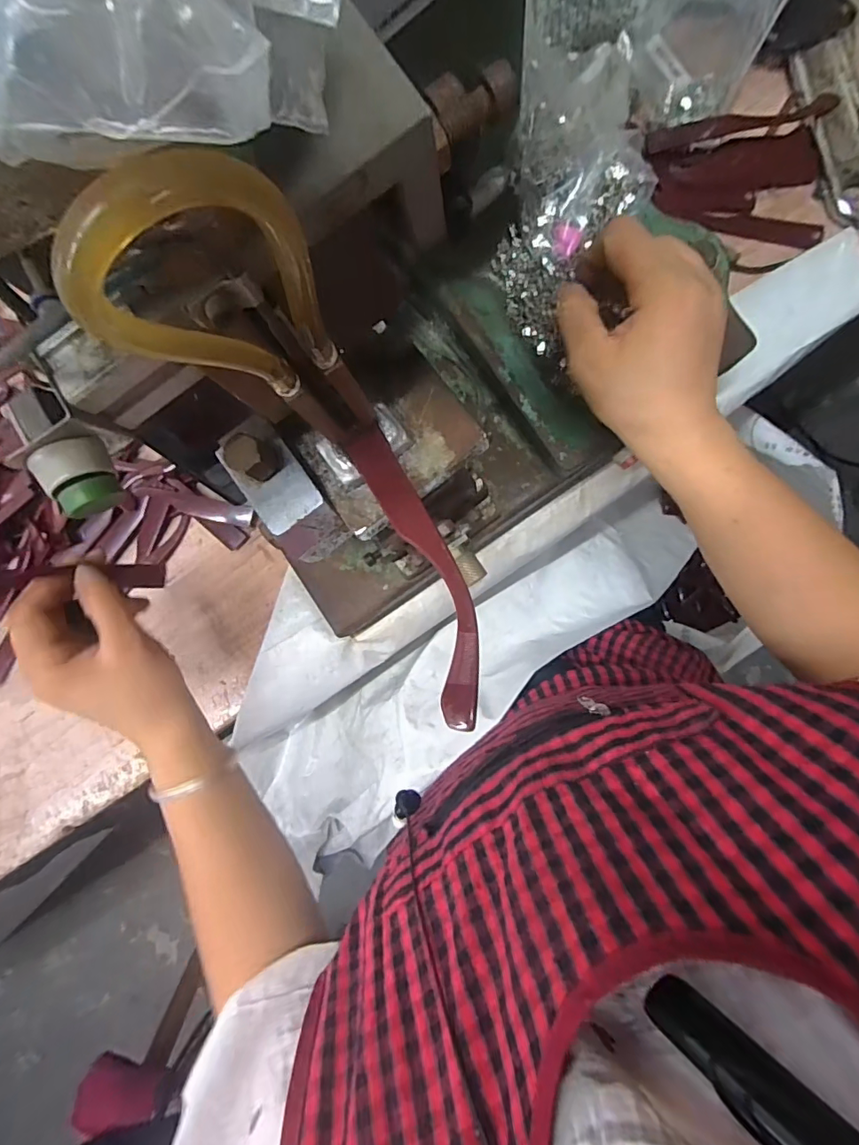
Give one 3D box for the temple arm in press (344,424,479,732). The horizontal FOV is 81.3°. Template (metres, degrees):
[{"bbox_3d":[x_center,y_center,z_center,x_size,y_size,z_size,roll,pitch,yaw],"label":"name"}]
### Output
[{"bbox_3d":[-0.003,-0.006,0.218,0.025,0.008,0.143,-23,68,5],"label":"temple arm in press"}]

